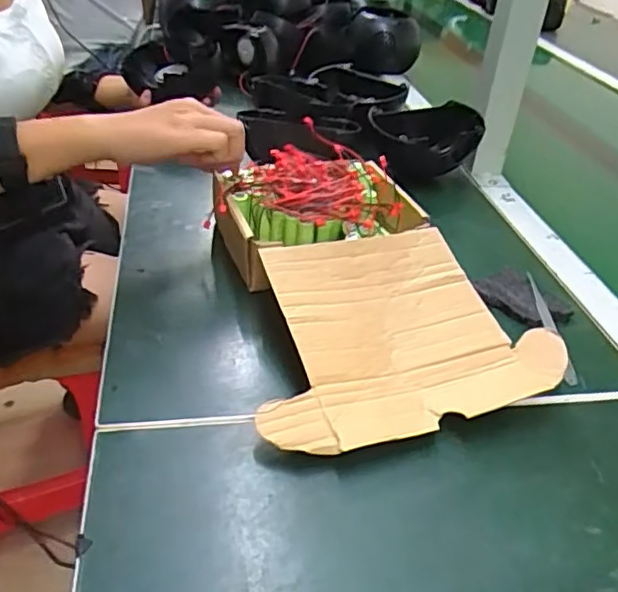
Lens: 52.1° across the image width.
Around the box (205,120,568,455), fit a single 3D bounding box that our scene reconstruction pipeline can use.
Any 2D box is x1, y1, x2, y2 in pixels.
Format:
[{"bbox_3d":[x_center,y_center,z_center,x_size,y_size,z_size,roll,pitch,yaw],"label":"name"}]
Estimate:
[{"bbox_3d":[0.026,-0.023,0.518,0.217,0.080,0.321,-11,38,-23],"label":"box"}]

